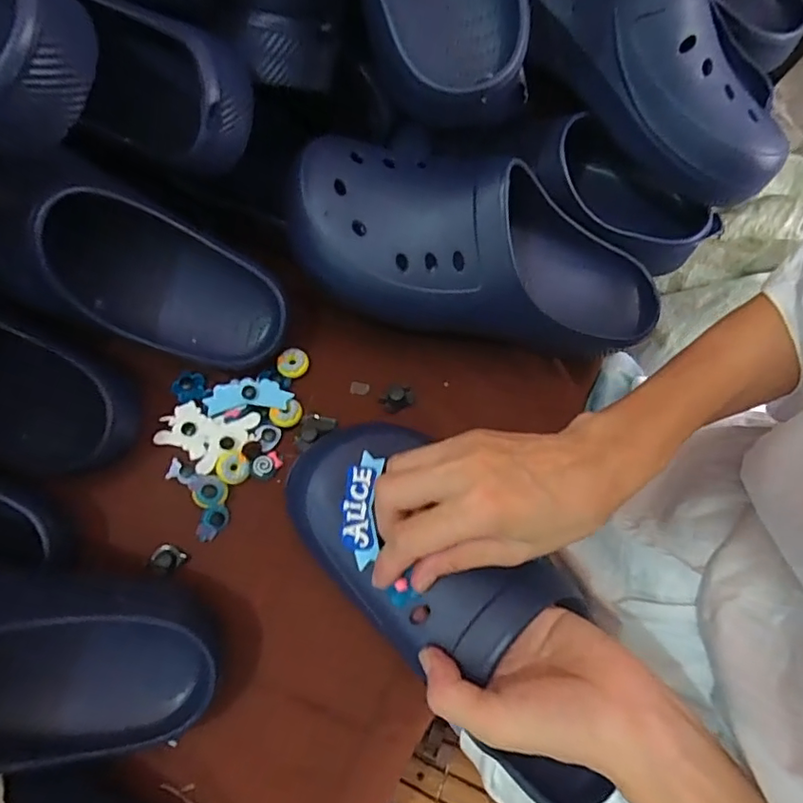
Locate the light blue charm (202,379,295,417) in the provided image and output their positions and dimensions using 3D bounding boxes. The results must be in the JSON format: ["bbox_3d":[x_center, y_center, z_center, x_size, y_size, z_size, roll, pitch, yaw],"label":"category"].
[{"bbox_3d":[-0.114,-0.005,0.407,0.061,0.008,0.024,-4,72,-3],"label":"light blue charm"}]

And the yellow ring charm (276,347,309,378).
[{"bbox_3d":[-0.083,-0.030,0.423,0.024,0.006,0.022,12,72,2],"label":"yellow ring charm"}]

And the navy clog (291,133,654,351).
[{"bbox_3d":[0.063,-0.112,0.398,0.284,0.096,0.116,12,71,-15],"label":"navy clog"}]

